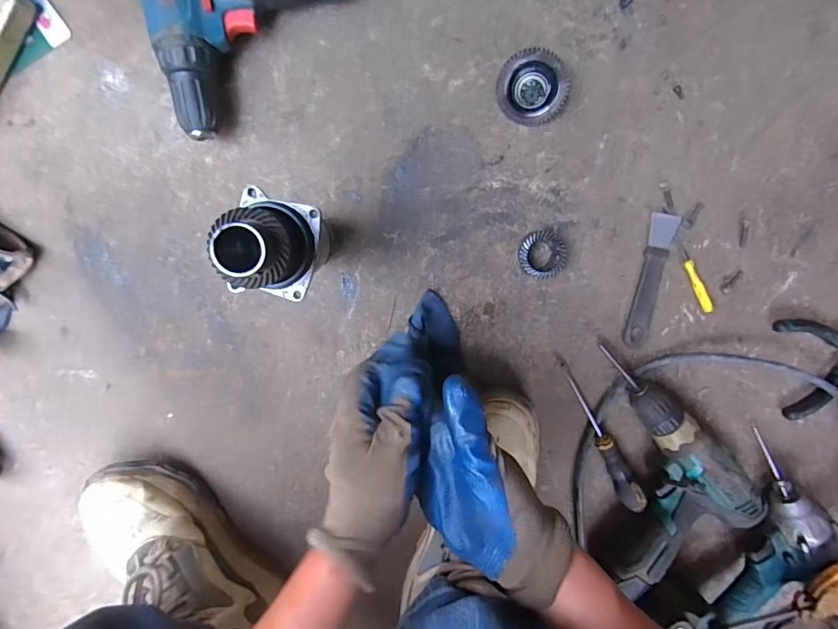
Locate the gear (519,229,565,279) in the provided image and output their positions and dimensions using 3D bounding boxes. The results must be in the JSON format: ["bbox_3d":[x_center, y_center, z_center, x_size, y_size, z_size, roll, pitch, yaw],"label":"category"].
[{"bbox_3d":[0.125,-0.063,0.470,0.046,0.024,0.050,10,97,-4],"label":"gear"}]

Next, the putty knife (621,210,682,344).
[{"bbox_3d":[0.249,-0.036,0.493,0.030,0.007,0.143,10,97,-4],"label":"putty knife"}]

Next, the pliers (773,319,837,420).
[{"bbox_3d":[0.477,0.051,0.508,0.145,0.021,0.110,-10,98,-1],"label":"pliers"}]

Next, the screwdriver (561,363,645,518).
[{"bbox_3d":[0.202,0.136,0.504,0.022,0.027,0.185,-27,98,1],"label":"screwdriver"}]

